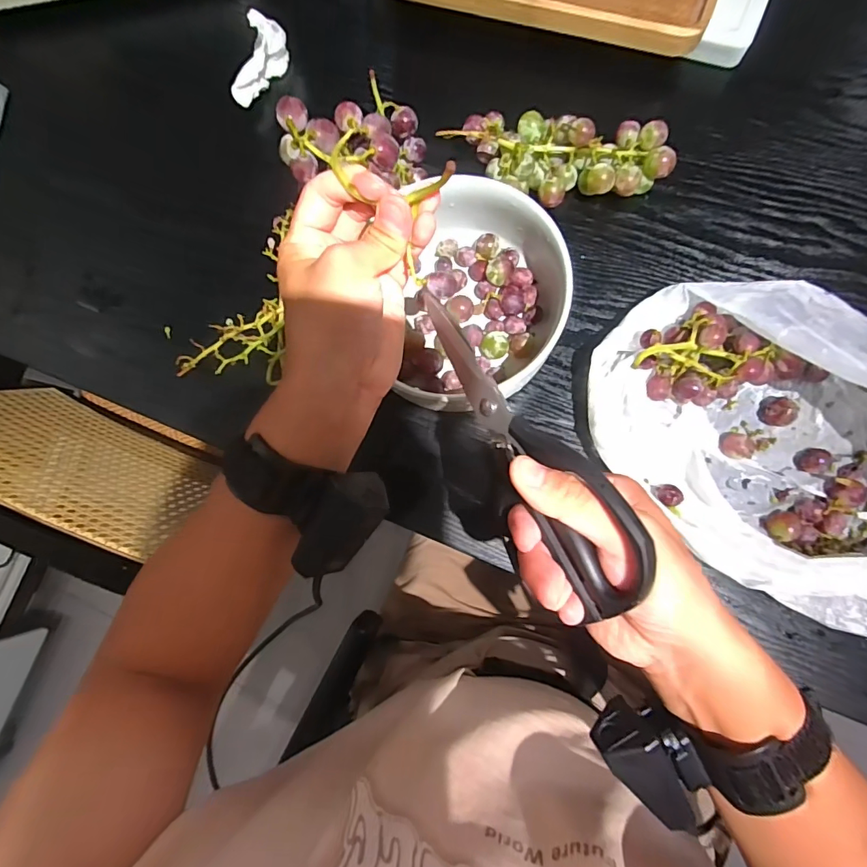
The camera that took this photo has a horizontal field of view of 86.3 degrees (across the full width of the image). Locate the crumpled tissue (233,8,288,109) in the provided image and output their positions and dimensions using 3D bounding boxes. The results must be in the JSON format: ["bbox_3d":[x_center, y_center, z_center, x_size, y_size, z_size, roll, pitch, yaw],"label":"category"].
[{"bbox_3d":[-0.172,-0.361,0.449,0.013,0.052,0.074,35,87,9],"label":"crumpled tissue"}]

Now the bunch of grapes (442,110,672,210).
[{"bbox_3d":[0.110,-0.237,0.404,0.182,0.052,0.073,13,84,8],"label":"bunch of grapes"}]

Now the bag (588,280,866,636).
[{"bbox_3d":[0.267,0.003,0.318,0.301,0.124,0.204,33,87,9],"label":"bag"}]

